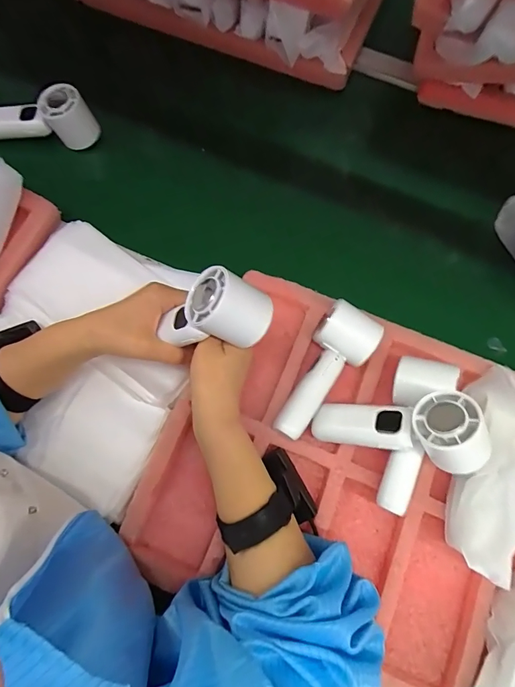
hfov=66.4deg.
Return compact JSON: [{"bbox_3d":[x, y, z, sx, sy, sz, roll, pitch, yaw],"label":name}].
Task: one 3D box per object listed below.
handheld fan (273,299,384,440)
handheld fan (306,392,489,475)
[{"bbox_3d":[0.066,0.032,0.409,0.059,0.049,0.144,34,76,8],"label":"handheld fan"},{"bbox_3d":[0.128,0.079,0.362,0.042,0.153,0.062,22,68,-41],"label":"handheld fan"}]

